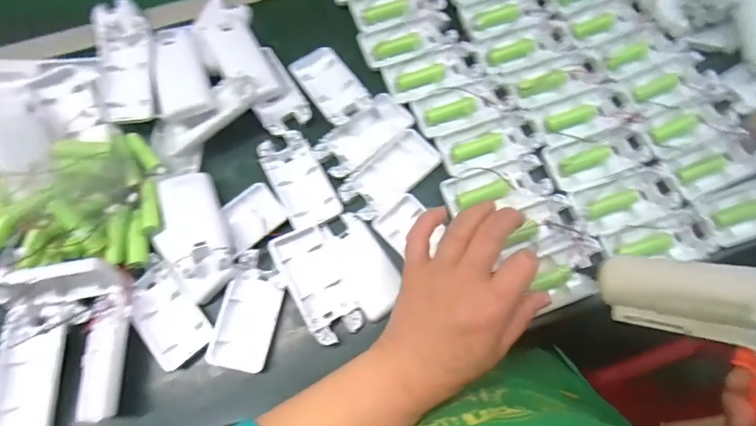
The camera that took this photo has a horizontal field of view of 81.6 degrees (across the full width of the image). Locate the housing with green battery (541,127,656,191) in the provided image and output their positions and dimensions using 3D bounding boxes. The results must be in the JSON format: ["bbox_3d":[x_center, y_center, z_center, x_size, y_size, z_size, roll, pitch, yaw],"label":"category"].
[{"bbox_3d":[0.207,-0.050,0.414,0.100,0.032,0.049,-12,72,-6],"label":"housing with green battery"}]

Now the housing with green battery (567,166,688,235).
[{"bbox_3d":[0.226,-0.011,0.398,0.096,0.025,0.043,-18,72,-6],"label":"housing with green battery"}]

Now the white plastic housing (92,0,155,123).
[{"bbox_3d":[-0.228,-0.136,0.398,0.049,0.017,0.113,-9,84,-6],"label":"white plastic housing"}]

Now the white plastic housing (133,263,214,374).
[{"bbox_3d":[-0.172,0.084,0.359,0.048,0.018,0.079,-36,75,-11],"label":"white plastic housing"}]

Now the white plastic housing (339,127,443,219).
[{"bbox_3d":[0.011,-0.035,0.404,0.094,0.010,0.045,-42,76,-13],"label":"white plastic housing"}]

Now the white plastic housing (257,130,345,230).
[{"bbox_3d":[-0.072,-0.029,0.402,0.047,0.016,0.092,-27,73,-9],"label":"white plastic housing"}]

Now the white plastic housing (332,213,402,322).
[{"bbox_3d":[-0.010,0.044,0.379,0.041,0.011,0.090,-25,73,-8],"label":"white plastic housing"}]

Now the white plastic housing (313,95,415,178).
[{"bbox_3d":[-0.012,-0.074,0.411,0.095,0.018,0.045,-39,75,-12],"label":"white plastic housing"}]

